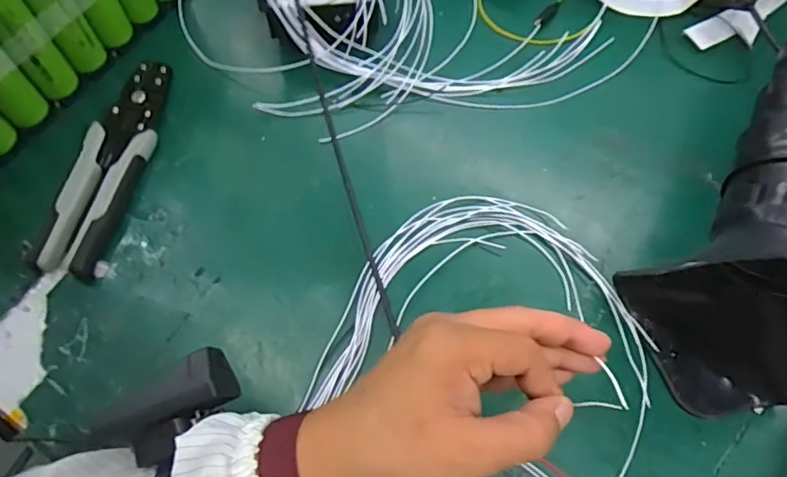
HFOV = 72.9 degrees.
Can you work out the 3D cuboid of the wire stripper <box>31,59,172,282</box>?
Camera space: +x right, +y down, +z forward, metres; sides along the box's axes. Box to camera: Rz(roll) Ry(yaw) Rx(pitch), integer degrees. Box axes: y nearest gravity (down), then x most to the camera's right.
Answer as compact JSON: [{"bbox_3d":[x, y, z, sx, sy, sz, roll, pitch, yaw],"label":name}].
[{"bbox_3d":[-0.228,-0.066,0.431,0.049,0.021,0.205,3,64,3],"label":"wire stripper"}]

